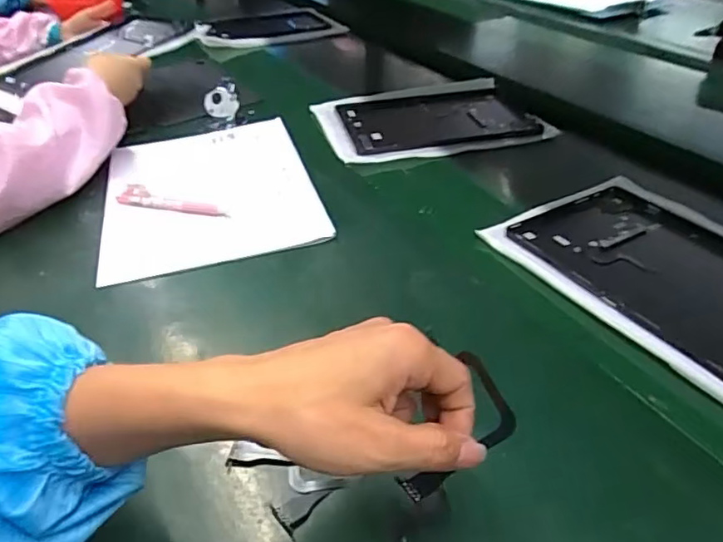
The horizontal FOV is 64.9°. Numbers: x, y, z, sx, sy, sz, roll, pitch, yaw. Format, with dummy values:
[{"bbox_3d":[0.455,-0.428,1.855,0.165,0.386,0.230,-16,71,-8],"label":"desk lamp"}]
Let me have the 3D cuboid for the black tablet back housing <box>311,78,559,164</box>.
[{"bbox_3d":[0.091,-0.207,0.776,0.281,0.016,0.208,-11,38,-11],"label":"black tablet back housing"}]

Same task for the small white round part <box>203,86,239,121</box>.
[{"bbox_3d":[-0.187,-0.226,0.757,0.042,0.052,0.025,-17,67,-14],"label":"small white round part"}]

